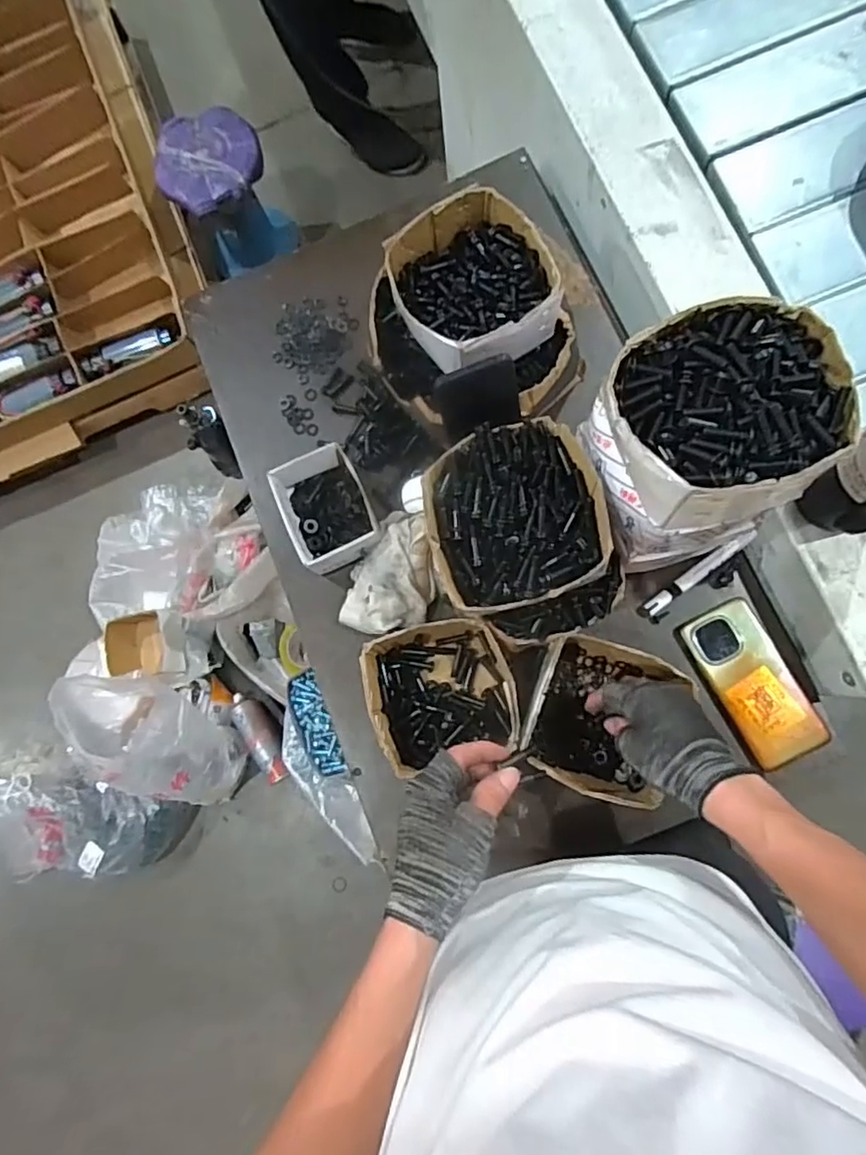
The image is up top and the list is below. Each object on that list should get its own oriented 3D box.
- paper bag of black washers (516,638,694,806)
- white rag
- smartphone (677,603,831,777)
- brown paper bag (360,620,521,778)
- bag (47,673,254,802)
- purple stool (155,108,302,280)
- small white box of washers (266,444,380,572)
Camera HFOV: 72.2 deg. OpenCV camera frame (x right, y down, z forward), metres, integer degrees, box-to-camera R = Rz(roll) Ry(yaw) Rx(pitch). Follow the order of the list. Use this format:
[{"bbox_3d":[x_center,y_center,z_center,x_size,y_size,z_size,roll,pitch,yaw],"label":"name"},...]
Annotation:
[{"bbox_3d":[0.162,0.137,0.589,0.127,0.092,0.136,18,88,4],"label":"paper bag of black washers"},{"bbox_3d":[-0.044,-0.005,0.651,0.093,0.033,0.133,9,82,7],"label":"white rag"},{"bbox_3d":[0.329,0.107,0.609,0.084,0.011,0.164,-27,77,0],"label":"smartphone"},{"bbox_3d":[0.010,0.116,0.615,0.141,0.079,0.137,-19,79,2],"label":"brown paper bag"},{"bbox_3d":[-0.539,0.290,1.145,0.327,0.291,0.197,41,86,10],"label":"bag"},{"bbox_3d":[-0.479,-0.878,1.388,0.231,0.316,0.232,-1,80,5],"label":"purple stool"},{"bbox_3d":[-0.116,-0.078,0.662,0.094,0.059,0.127,-26,79,1],"label":"small white box of washers"}]

